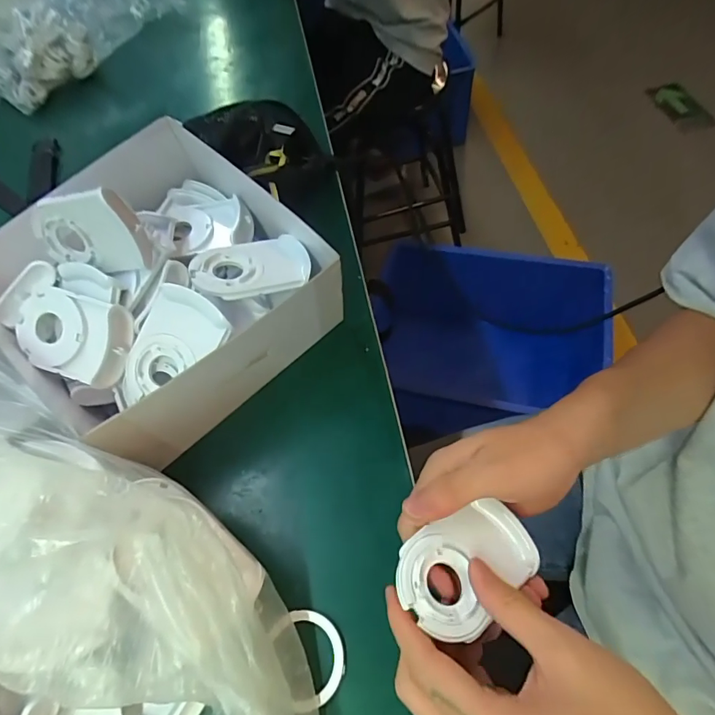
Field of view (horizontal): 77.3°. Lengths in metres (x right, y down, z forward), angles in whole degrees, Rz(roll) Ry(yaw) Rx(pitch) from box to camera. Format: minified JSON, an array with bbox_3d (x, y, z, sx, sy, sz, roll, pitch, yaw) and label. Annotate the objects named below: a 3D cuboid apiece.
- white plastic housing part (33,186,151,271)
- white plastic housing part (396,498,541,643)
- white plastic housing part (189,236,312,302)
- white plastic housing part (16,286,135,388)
[{"bbox_3d":[-0.184,-0.087,0.311,0.084,0.057,0.013,1,44,17],"label":"white plastic housing part"},{"bbox_3d":[0.061,0.115,0.251,0.079,0.023,0.055,-36,66,-16],"label":"white plastic housing part"},{"bbox_3d":[-0.078,-0.064,0.332,0.084,0.021,0.054,-15,52,-24],"label":"white plastic housing part"},{"bbox_3d":[-0.199,-0.016,0.315,0.082,0.017,0.057,19,94,6],"label":"white plastic housing part"}]

